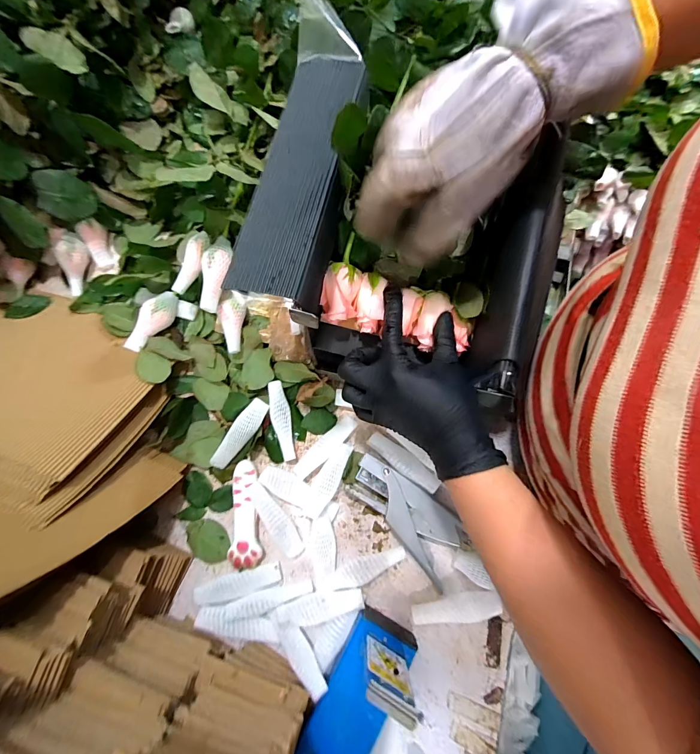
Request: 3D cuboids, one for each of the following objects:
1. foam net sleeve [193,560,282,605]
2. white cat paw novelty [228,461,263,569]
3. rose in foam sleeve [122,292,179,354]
[{"bbox_3d":[-0.118,0.218,0.374,0.090,0.005,0.024,-13,60,-2],"label":"foam net sleeve"},{"bbox_3d":[-0.116,0.150,0.396,0.032,0.018,0.108,-5,76,-1],"label":"white cat paw novelty"},{"bbox_3d":[-0.236,-0.065,0.436,0.029,0.037,0.081,31,79,8],"label":"rose in foam sleeve"}]

